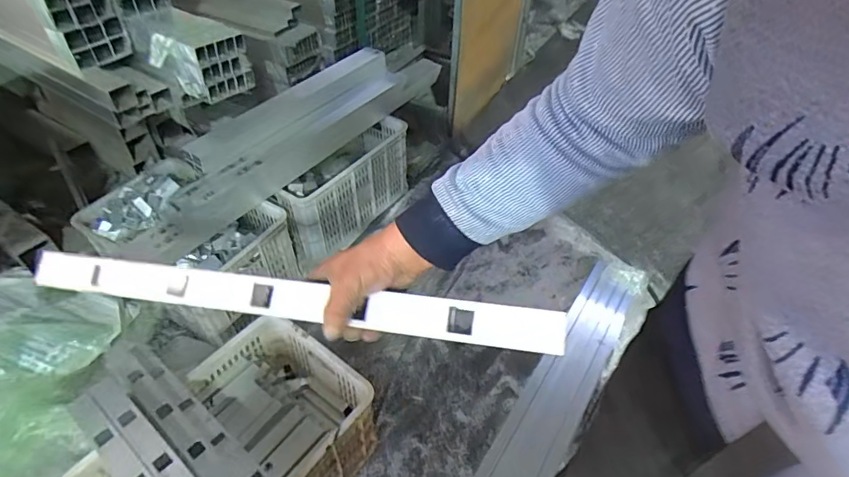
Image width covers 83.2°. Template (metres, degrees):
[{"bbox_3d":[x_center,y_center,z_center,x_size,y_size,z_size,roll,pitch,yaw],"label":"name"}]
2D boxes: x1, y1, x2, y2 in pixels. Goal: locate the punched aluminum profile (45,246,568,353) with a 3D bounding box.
[{"bbox_3d":[-0.168,0.064,0.521,0.614,0.011,0.045,6,79,13],"label":"punched aluminum profile"}]

